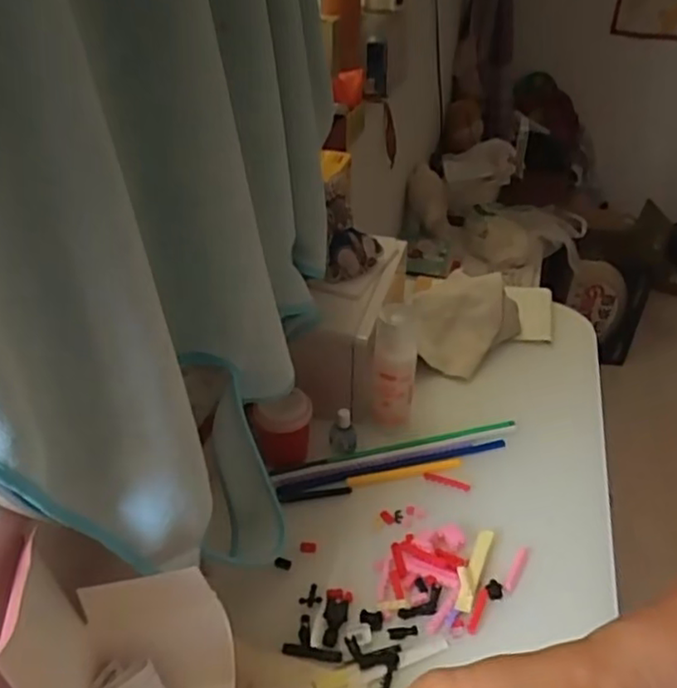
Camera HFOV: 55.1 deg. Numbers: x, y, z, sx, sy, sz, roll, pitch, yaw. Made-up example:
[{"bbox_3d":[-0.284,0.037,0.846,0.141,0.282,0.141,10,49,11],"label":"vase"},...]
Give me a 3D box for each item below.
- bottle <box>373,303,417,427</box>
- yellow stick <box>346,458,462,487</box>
[{"bbox_3d":[0.061,0.028,0.707,0.045,0.143,0.046,6,35,7],"label":"bottle"},{"bbox_3d":[0.070,0.135,0.684,0.126,0.004,0.014,-8,36,-12],"label":"yellow stick"}]

